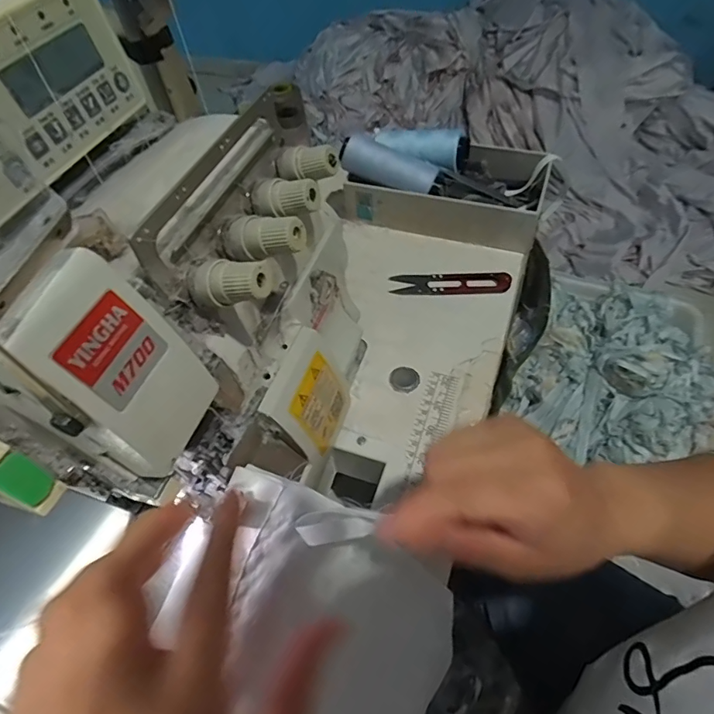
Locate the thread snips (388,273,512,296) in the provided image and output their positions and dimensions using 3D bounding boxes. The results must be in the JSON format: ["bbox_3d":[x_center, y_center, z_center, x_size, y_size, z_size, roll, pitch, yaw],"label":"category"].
[{"bbox_3d":[0.094,-0.073,0.479,0.118,0.014,0.026,1,55,5],"label":"thread snips"}]

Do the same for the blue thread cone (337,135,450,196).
[{"bbox_3d":[0.038,-0.200,0.499,0.111,0.028,0.036,19,57,-2],"label":"blue thread cone"}]

